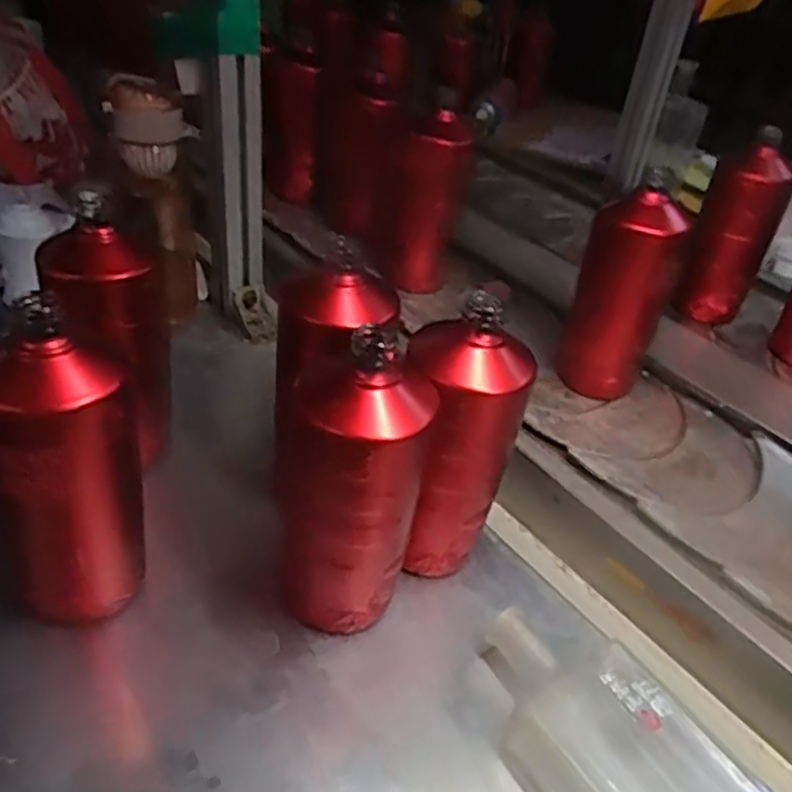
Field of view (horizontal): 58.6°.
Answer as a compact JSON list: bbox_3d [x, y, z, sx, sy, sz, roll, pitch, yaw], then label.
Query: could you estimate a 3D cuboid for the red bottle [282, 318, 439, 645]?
[{"bbox_3d":[-0.026,0.065,0.431,0.078,0.211,0.069,-7,41,-13],"label":"red bottle"}]

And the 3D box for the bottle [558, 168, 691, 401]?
[{"bbox_3d":[0.205,-0.086,0.648,0.081,0.196,0.071,19,42,17],"label":"bottle"}]

